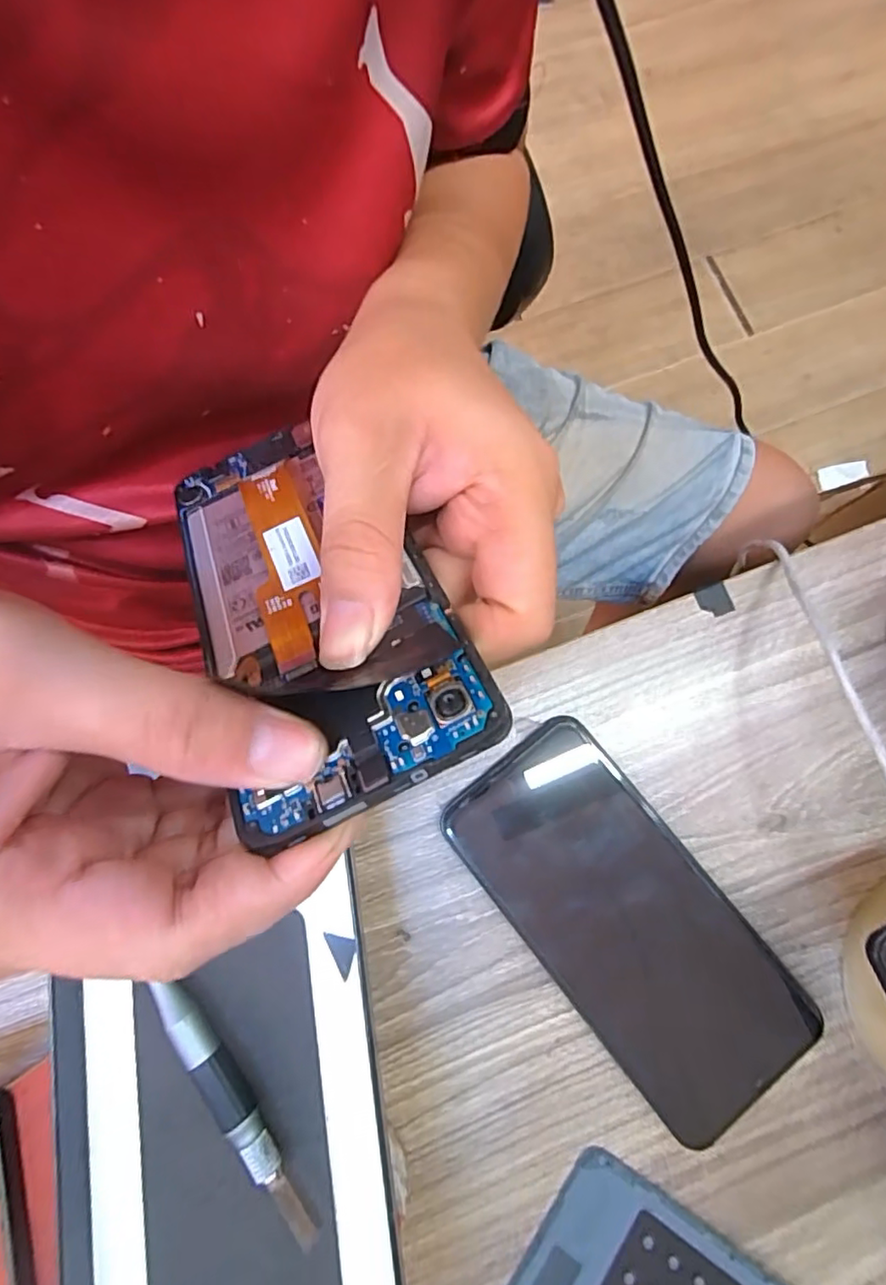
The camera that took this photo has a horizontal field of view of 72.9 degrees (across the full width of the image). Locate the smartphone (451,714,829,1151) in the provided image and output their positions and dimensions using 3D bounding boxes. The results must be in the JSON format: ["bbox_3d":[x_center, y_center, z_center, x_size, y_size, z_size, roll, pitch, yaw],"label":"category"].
[{"bbox_3d":[0.075,0.113,0.247,0.074,0.013,0.159,-38,81,-7],"label":"smartphone"}]

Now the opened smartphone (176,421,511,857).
[{"bbox_3d":[-0.051,-0.019,0.187,0.072,0.013,0.162,-33,54,-6],"label":"opened smartphone"}]

